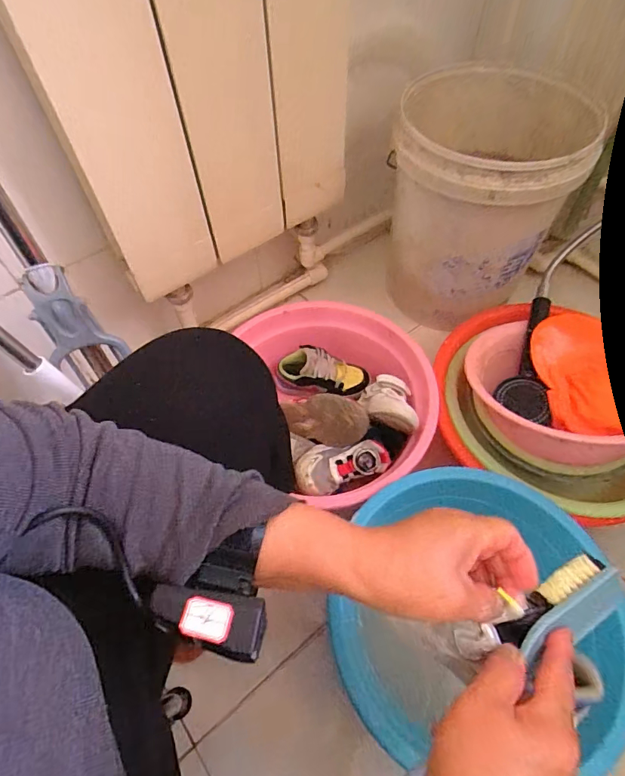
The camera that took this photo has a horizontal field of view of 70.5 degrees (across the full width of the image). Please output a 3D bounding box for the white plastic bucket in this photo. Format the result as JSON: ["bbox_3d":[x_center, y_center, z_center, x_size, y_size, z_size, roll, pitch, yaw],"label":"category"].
[{"bbox_3d":[0.291,-0.321,0.827,0.294,0.364,0.303,-1,57,1],"label":"white plastic bucket"}]

